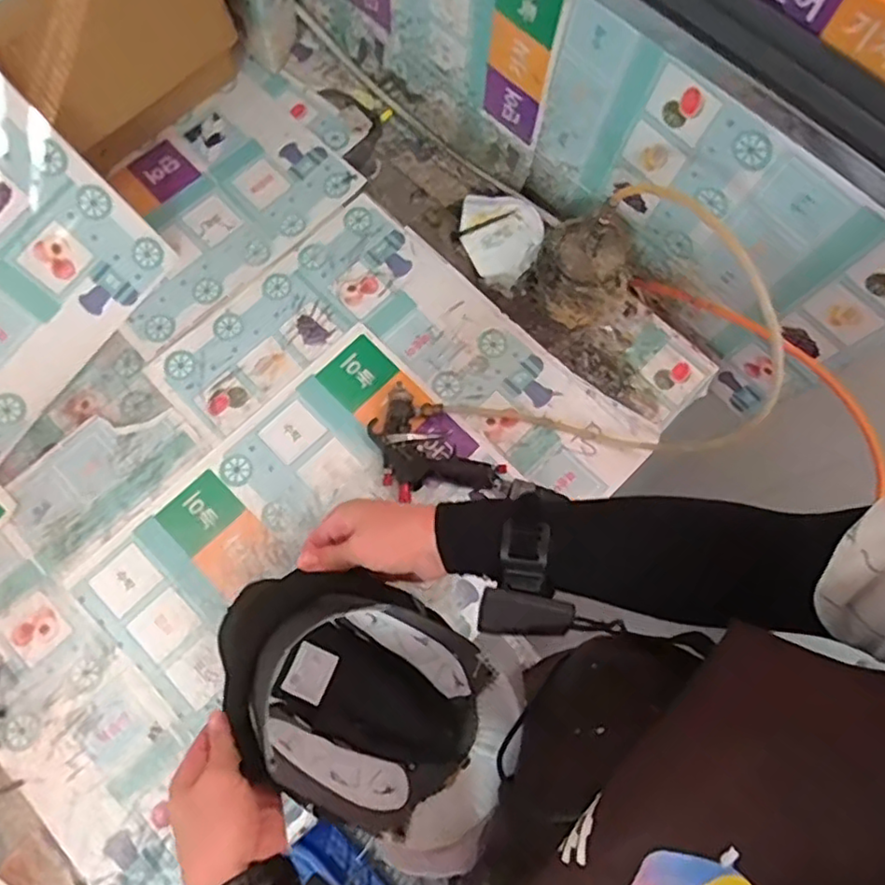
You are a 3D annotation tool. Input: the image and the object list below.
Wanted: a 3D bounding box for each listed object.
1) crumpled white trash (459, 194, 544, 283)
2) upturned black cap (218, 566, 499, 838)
[{"bbox_3d":[0.079,-0.278,0.873,0.109,0.038,0.124,5,73,1],"label":"crumpled white trash"},{"bbox_3d":[-0.072,0.199,0.530,0.222,0.134,0.156,31,75,8],"label":"upturned black cap"}]

